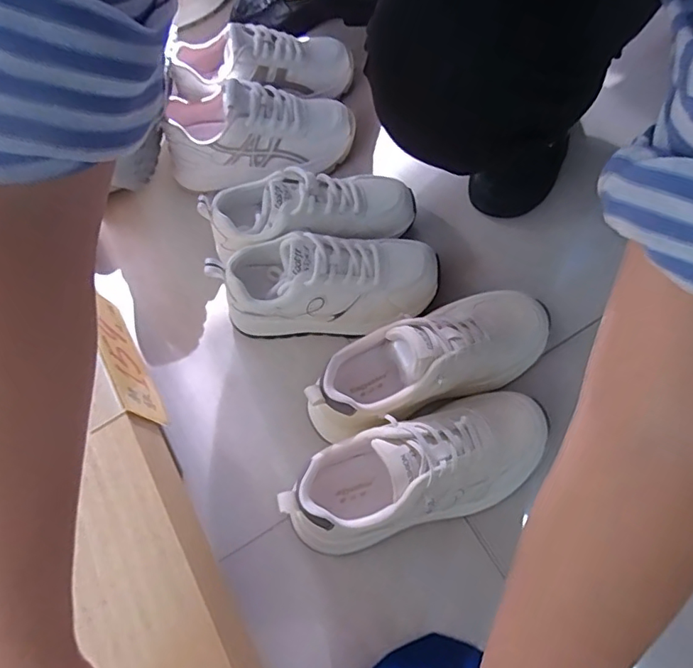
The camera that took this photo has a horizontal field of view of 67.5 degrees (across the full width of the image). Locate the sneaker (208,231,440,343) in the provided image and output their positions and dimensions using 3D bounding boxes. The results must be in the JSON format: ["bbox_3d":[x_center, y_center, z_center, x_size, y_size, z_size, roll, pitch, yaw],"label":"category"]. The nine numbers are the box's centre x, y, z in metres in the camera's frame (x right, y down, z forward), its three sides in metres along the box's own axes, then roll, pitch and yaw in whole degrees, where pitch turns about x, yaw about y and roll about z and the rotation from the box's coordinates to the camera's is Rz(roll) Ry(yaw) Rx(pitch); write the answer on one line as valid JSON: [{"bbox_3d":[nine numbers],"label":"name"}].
[{"bbox_3d":[-0.019,-0.051,0.553,0.225,0.095,0.090,-3,69,7],"label":"sneaker"}]

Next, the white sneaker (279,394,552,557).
[{"bbox_3d":[0.071,0.122,0.466,0.230,0.104,0.092,-20,67,0],"label":"white sneaker"}]

